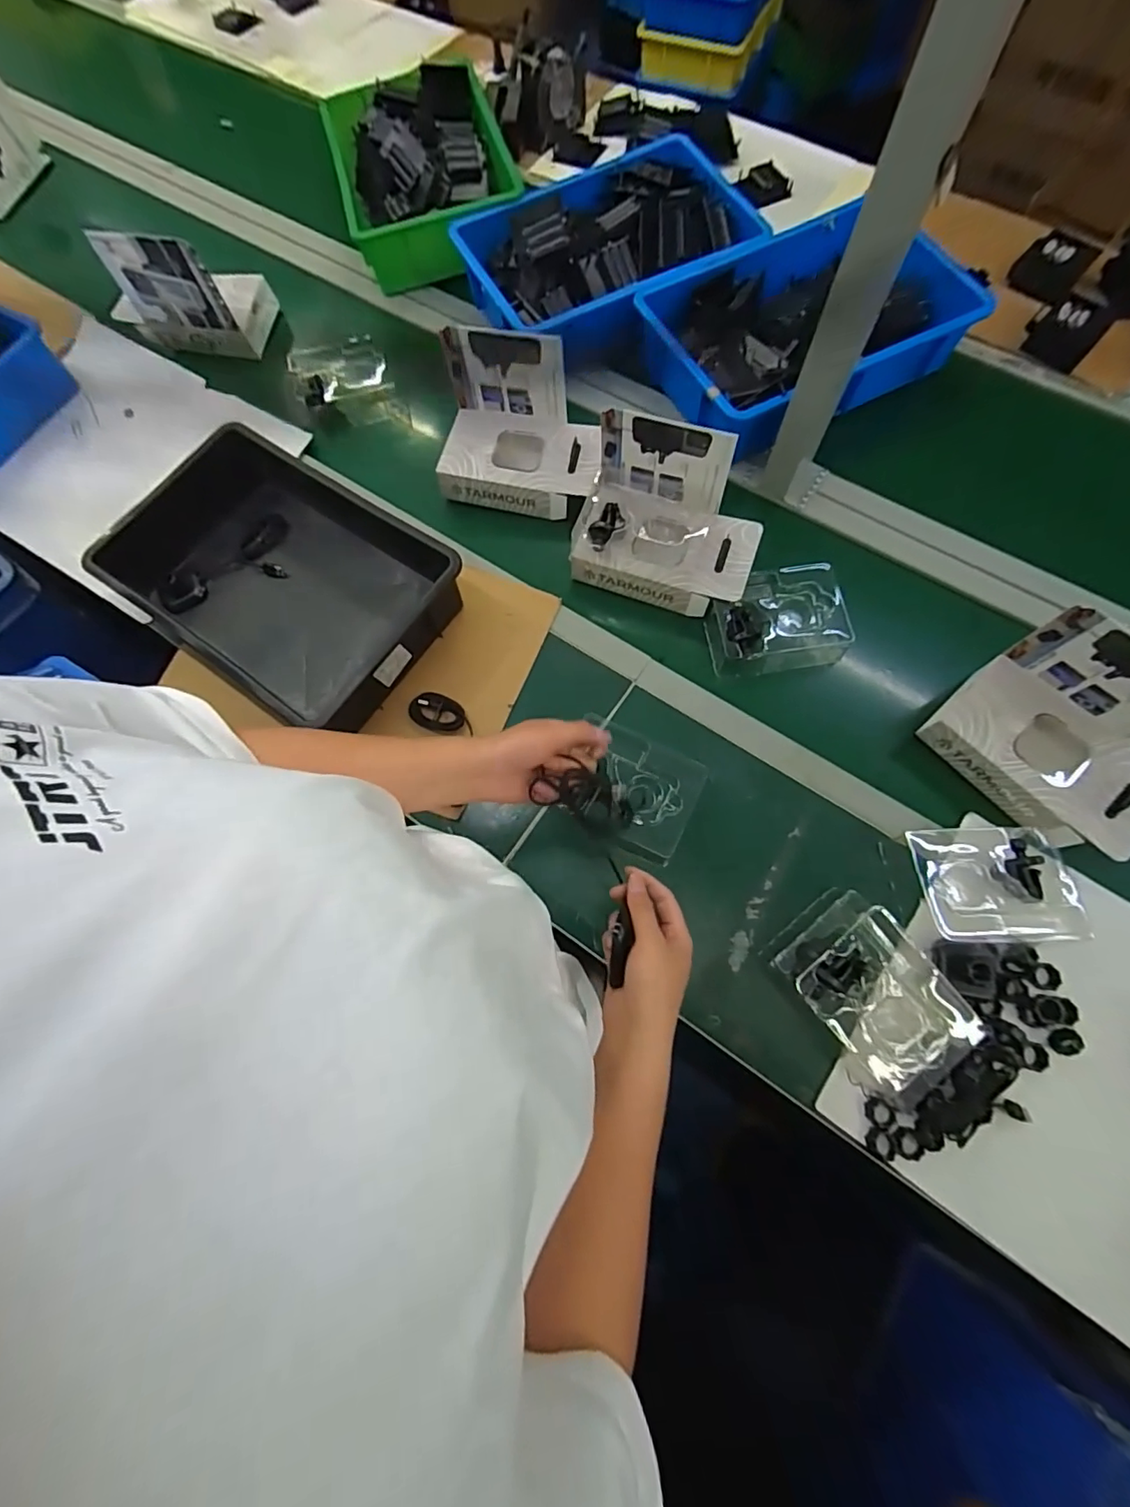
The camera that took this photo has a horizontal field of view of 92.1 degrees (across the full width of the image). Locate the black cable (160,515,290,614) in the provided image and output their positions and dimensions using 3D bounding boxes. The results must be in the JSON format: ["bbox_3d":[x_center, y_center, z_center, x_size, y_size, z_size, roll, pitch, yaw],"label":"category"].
[{"bbox_3d":[-0.462,-0.255,0.755,0.185,0.029,0.075,-28,74,-6],"label":"black cable"}]

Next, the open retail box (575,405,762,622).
[{"bbox_3d":[0.128,-0.283,0.678,0.224,0.163,0.132,18,74,9],"label":"open retail box"}]

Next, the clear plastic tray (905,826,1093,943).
[{"bbox_3d":[0.454,0.135,0.570,0.148,0.024,0.117,-5,68,5],"label":"clear plastic tray"}]

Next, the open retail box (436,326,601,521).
[{"bbox_3d":[-0.064,-0.434,0.730,0.211,0.148,0.143,8,74,5],"label":"open retail box"}]

